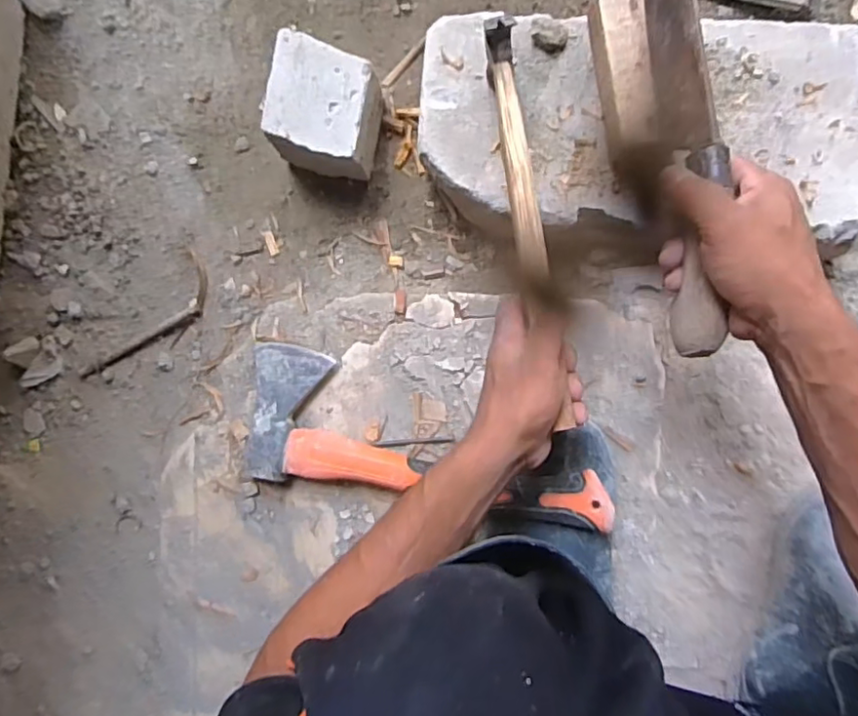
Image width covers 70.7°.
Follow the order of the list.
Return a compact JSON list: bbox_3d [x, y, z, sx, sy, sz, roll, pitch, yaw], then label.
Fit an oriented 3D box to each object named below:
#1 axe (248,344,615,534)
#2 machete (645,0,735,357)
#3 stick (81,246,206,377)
[{"bbox_3d":[-0.019,0.085,0.593,0.386,0.031,0.135,11,95,20],"label":"axe"},{"bbox_3d":[0.189,-0.174,0.446,0.034,0.057,0.341,-3,83,8],"label":"machete"},{"bbox_3d":[-0.326,-0.035,0.711,0.061,0.018,0.197,45,98,4],"label":"stick"}]

